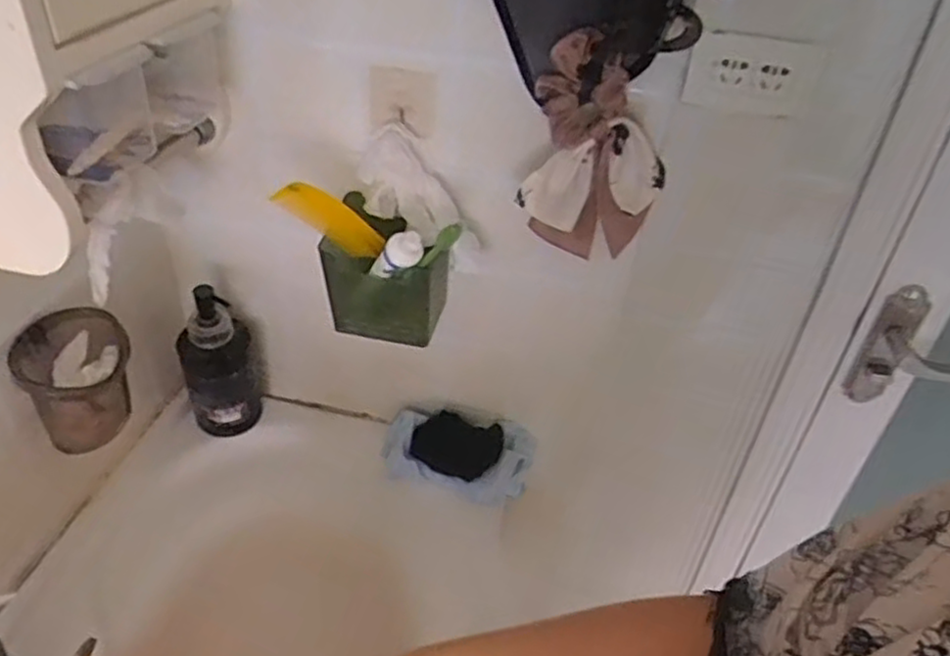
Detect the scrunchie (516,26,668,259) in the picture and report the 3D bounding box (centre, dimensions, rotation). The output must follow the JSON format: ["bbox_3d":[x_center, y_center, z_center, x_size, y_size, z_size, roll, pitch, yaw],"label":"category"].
[{"bbox_3d":[0.100,-0.139,0.590,0.108,0.163,0.059,14,39,12],"label":"scrunchie"}]

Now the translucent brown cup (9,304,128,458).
[{"bbox_3d":[-0.345,0.050,0.637,0.090,0.098,0.082,3,38,-2],"label":"translucent brown cup"}]

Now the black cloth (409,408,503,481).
[{"bbox_3d":[-0.020,0.132,0.818,0.099,0.031,0.065,10,38,6],"label":"black cloth"}]

